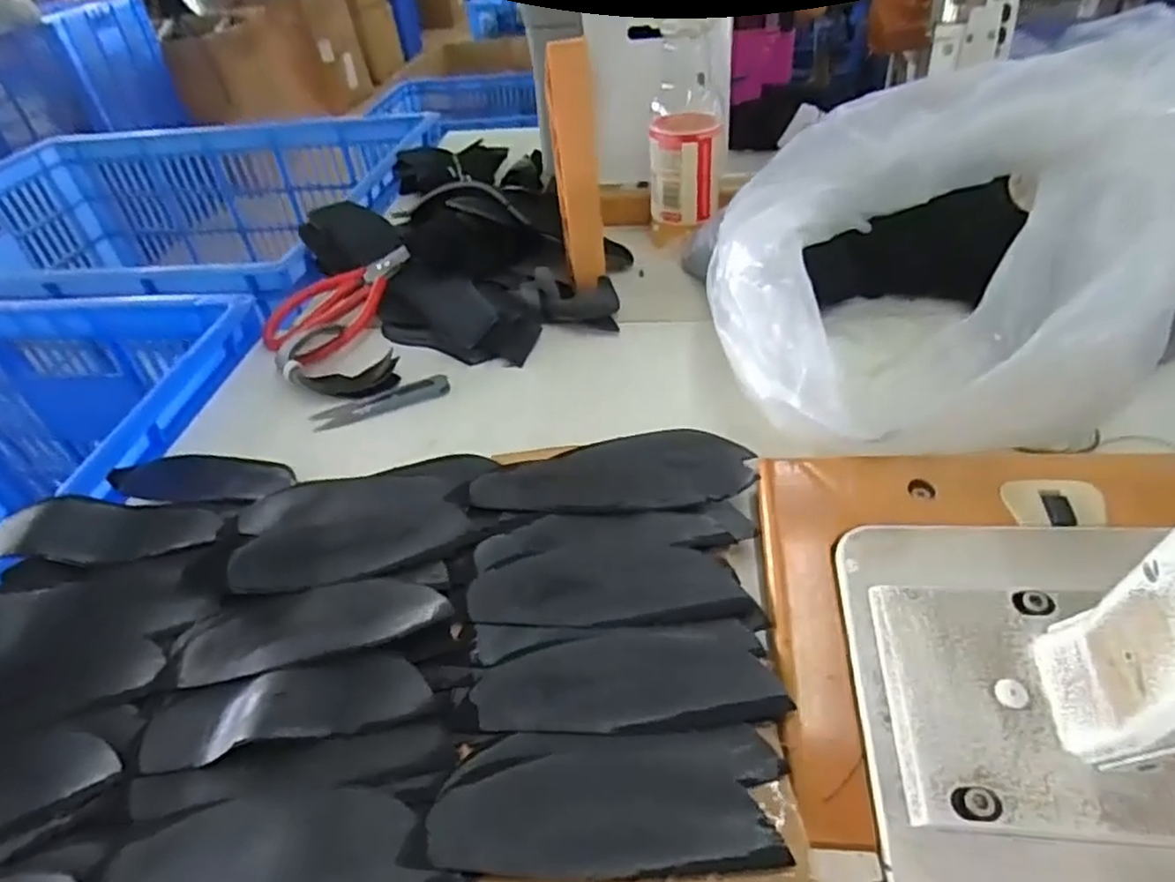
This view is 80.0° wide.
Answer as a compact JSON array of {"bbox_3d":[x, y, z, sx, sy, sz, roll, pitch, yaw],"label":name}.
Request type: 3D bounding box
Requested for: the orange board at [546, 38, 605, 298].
[{"bbox_3d":[-0.006,-0.195,0.540,0.032,0.197,0.015,-2,41,6],"label":"orange board"}]

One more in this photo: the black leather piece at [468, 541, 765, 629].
[{"bbox_3d":[0.013,0.074,0.363,0.143,0.006,0.049,-2,41,6],"label":"black leather piece"}]

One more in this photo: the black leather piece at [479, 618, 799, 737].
[{"bbox_3d":[0.017,0.109,0.320,0.134,0.010,0.049,-8,45,4],"label":"black leather piece"}]

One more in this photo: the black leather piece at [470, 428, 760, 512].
[{"bbox_3d":[0.014,0.020,0.426,0.163,0.005,0.064,-8,42,2],"label":"black leather piece"}]

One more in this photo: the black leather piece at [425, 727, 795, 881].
[{"bbox_3d":[0.008,0.148,0.286,0.138,0.007,0.054,-4,41,5],"label":"black leather piece"}]

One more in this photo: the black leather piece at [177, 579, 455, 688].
[{"bbox_3d":[-0.139,0.093,0.363,0.132,0.008,0.048,-10,41,-2],"label":"black leather piece"}]

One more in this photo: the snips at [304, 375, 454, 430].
[{"bbox_3d":[-0.151,-0.029,0.516,0.099,0.010,0.022,-21,42,-15],"label":"snips"}]

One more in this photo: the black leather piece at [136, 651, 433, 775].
[{"bbox_3d":[-0.141,0.123,0.328,0.128,0.006,0.045,-12,41,-5],"label":"black leather piece"}]

